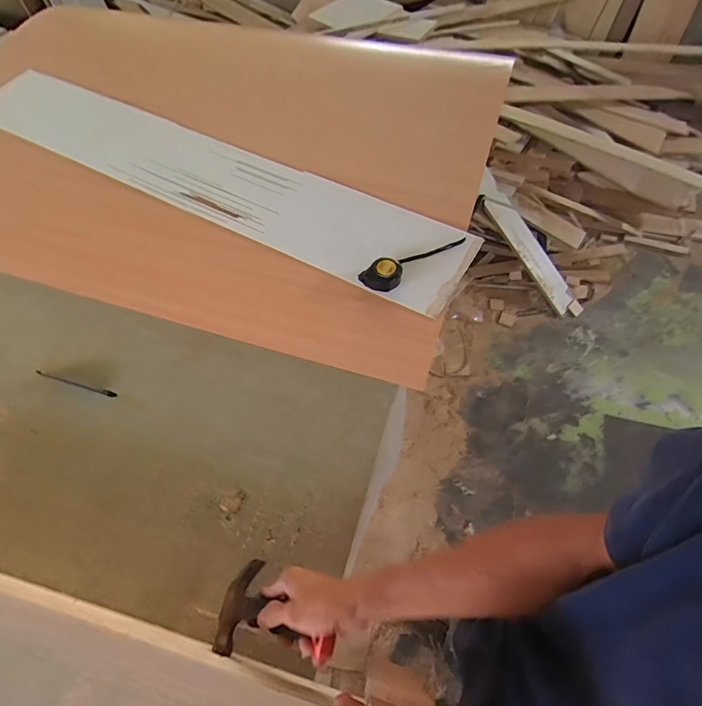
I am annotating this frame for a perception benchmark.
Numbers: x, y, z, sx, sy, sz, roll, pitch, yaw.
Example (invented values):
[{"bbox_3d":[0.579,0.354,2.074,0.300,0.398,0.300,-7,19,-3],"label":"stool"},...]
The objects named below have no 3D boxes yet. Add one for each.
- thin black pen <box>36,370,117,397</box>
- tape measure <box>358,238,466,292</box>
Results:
[{"bbox_3d":[-0.464,0.051,0.751,0.155,0.006,0.009,15,63,10],"label":"thin black pen"},{"bbox_3d":[0.114,-0.180,0.827,0.210,0.037,0.058,-36,66,-16],"label":"tape measure"}]

